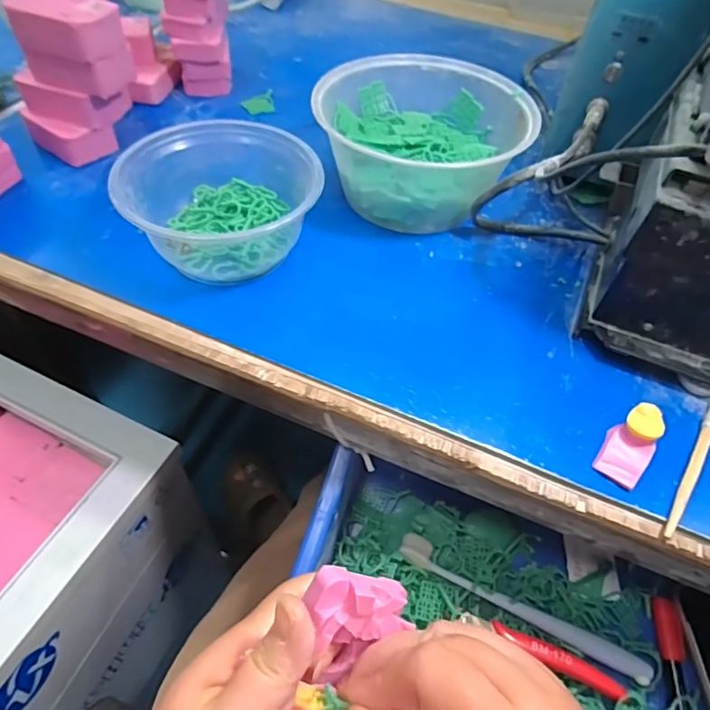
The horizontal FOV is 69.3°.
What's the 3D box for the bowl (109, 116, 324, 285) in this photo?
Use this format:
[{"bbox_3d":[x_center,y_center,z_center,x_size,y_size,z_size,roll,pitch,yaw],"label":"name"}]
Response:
[{"bbox_3d":[-0.095,-0.108,0.367,0.137,0.063,0.118,-33,61,-26],"label":"bowl"}]

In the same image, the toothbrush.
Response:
[{"bbox_3d":[0.118,0.178,0.364,0.182,0.019,0.019,23,54,13],"label":"toothbrush"}]

